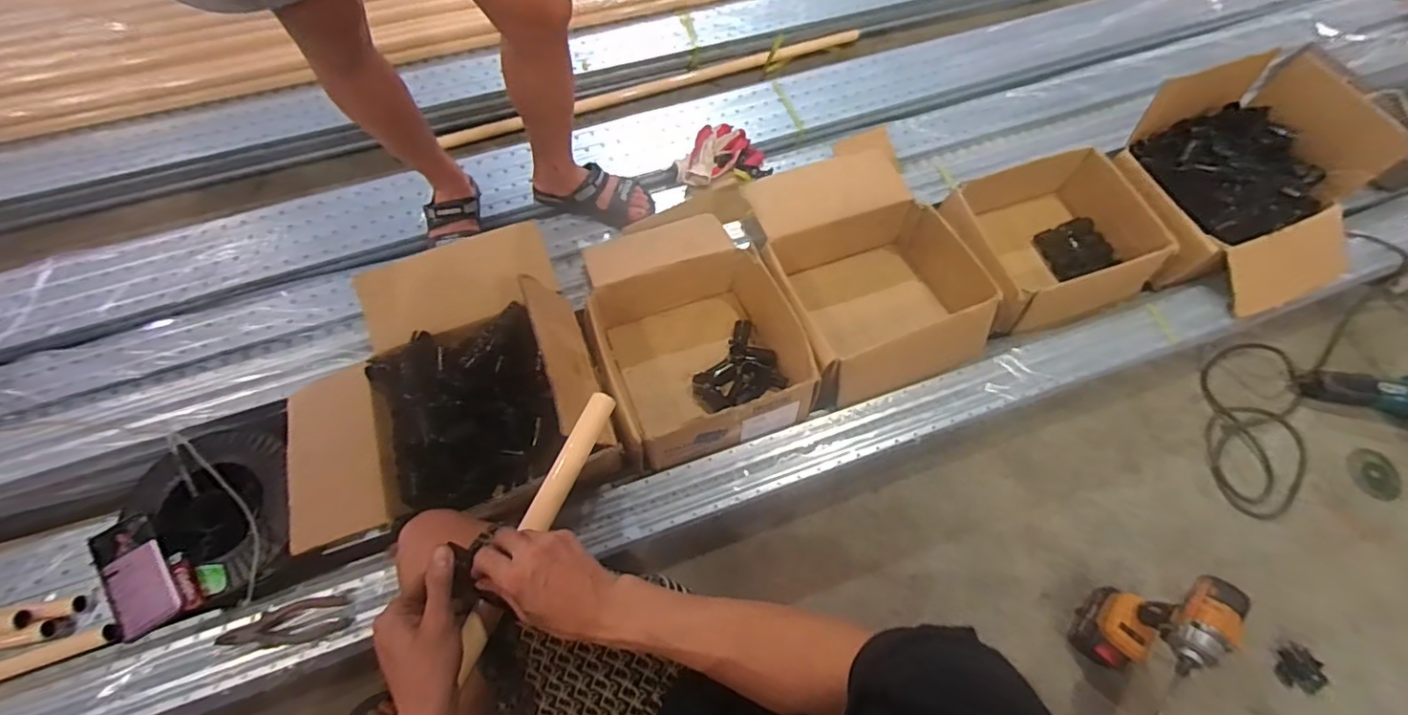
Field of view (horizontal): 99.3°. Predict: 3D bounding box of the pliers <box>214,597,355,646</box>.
[{"bbox_3d":[-0.568,0.369,0.821,0.159,0.017,0.055,-14,92,-13],"label":"pliers"}]

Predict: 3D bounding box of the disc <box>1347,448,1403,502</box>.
[{"bbox_3d":[1.342,0.229,1.197,0.120,0.009,0.099,-38,70,-26],"label":"disc"}]

